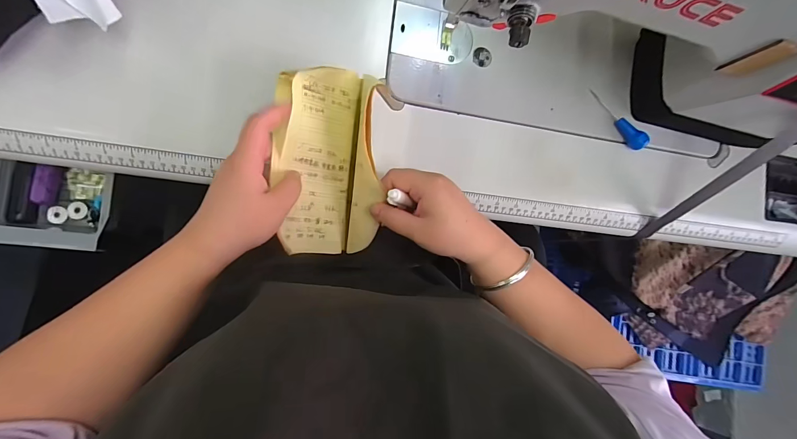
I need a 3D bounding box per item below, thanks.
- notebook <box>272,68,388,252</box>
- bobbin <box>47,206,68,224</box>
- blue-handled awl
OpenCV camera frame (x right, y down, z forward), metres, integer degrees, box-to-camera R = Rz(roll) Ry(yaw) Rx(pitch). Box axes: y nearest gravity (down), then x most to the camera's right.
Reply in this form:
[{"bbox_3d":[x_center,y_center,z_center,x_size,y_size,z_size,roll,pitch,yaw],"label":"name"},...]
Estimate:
[{"bbox_3d":[-0.070,-0.052,0.352,0.097,0.067,0.181,-1,106,-8],"label":"notebook"},{"bbox_3d":[-0.397,-0.005,0.411,0.018,0.007,0.020,-9,88,-12],"label":"bobbin"},{"bbox_3d":[0.283,-0.130,0.457,0.016,0.018,0.096,-38,83,-6],"label":"blue-handled awl"}]

